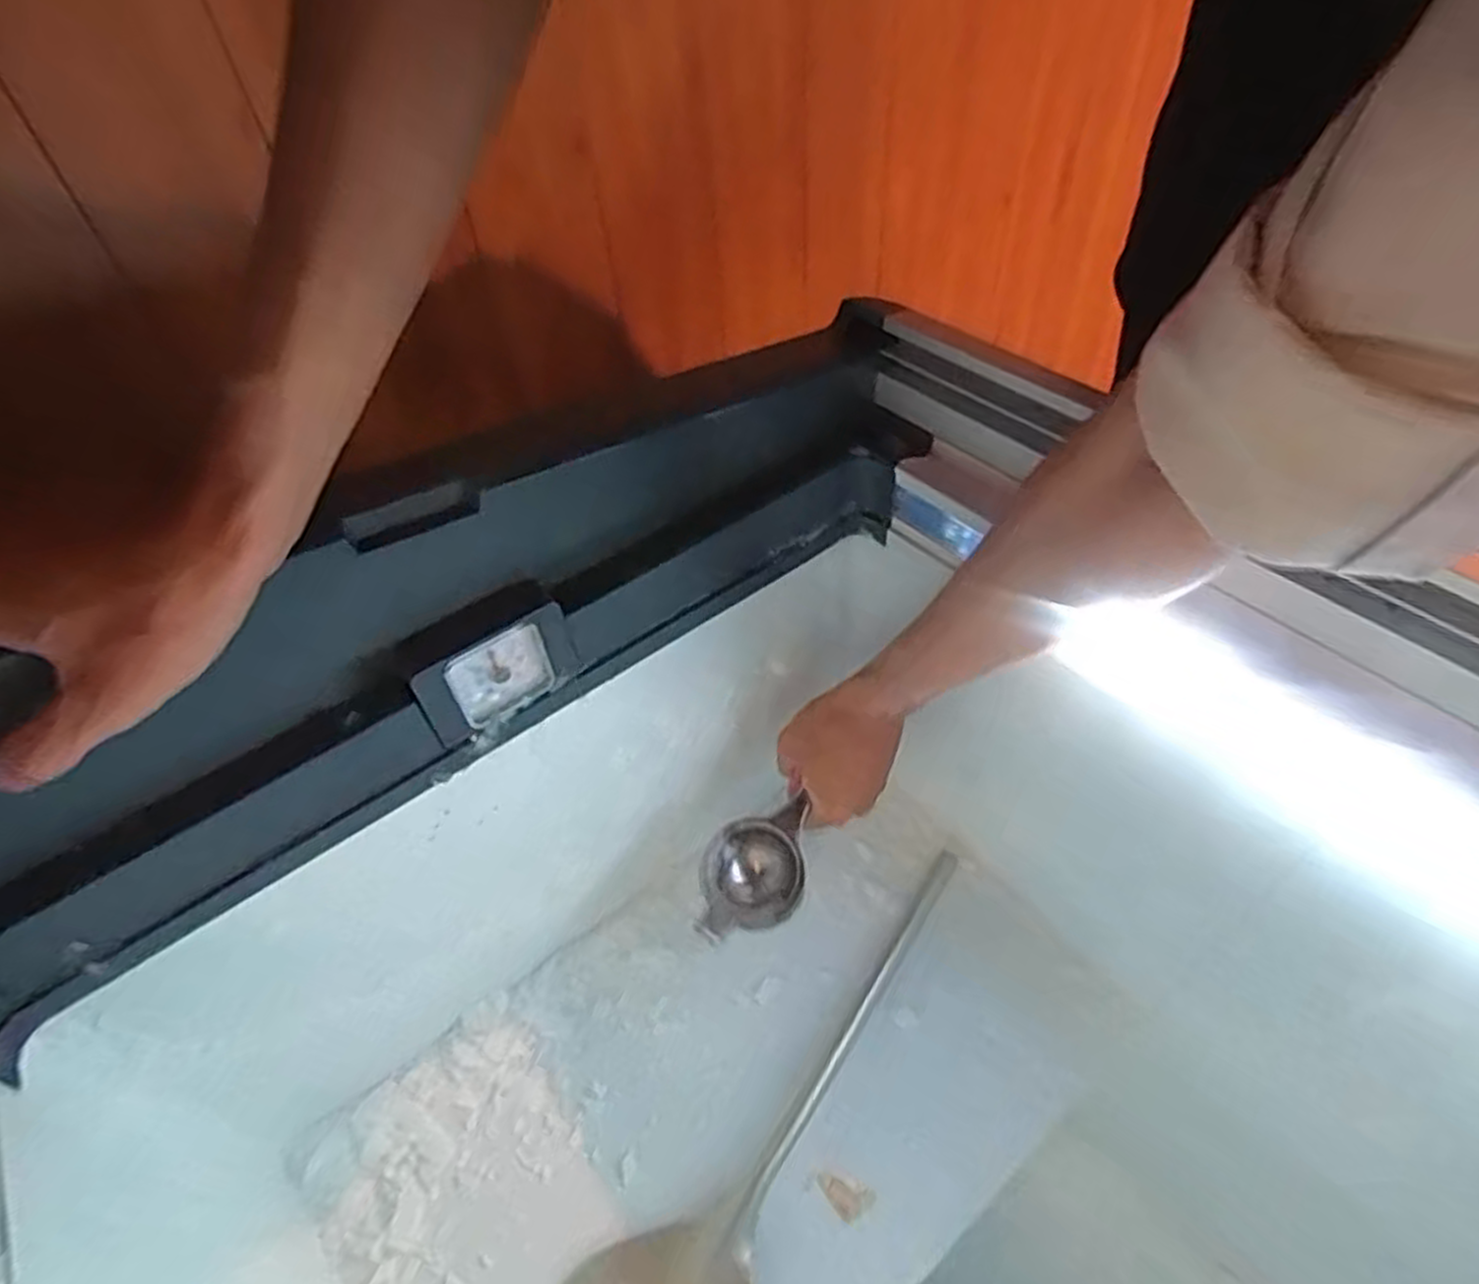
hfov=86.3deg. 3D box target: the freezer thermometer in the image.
[{"bbox_3d":[-0.121,0.016,0.401,0.081,0.050,0.007,-33,53,-23],"label":"freezer thermometer"}]

